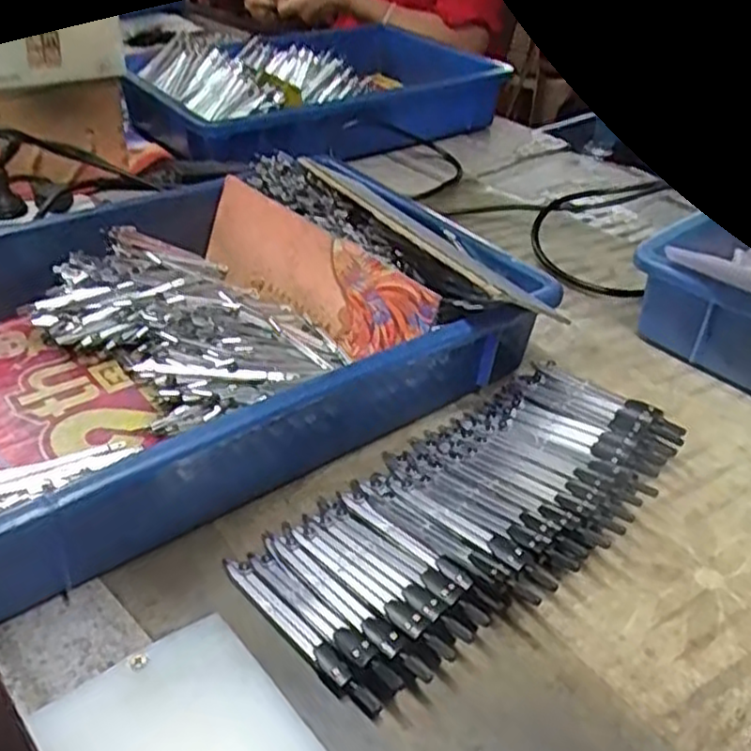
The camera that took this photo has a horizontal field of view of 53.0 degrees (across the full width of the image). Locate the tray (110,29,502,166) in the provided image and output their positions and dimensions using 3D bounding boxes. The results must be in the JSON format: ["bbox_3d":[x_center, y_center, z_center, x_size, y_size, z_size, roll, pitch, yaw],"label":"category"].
[{"bbox_3d":[-0.071,-0.328,0.876,0.387,0.099,0.224,-25,46,-33],"label":"tray"}]

